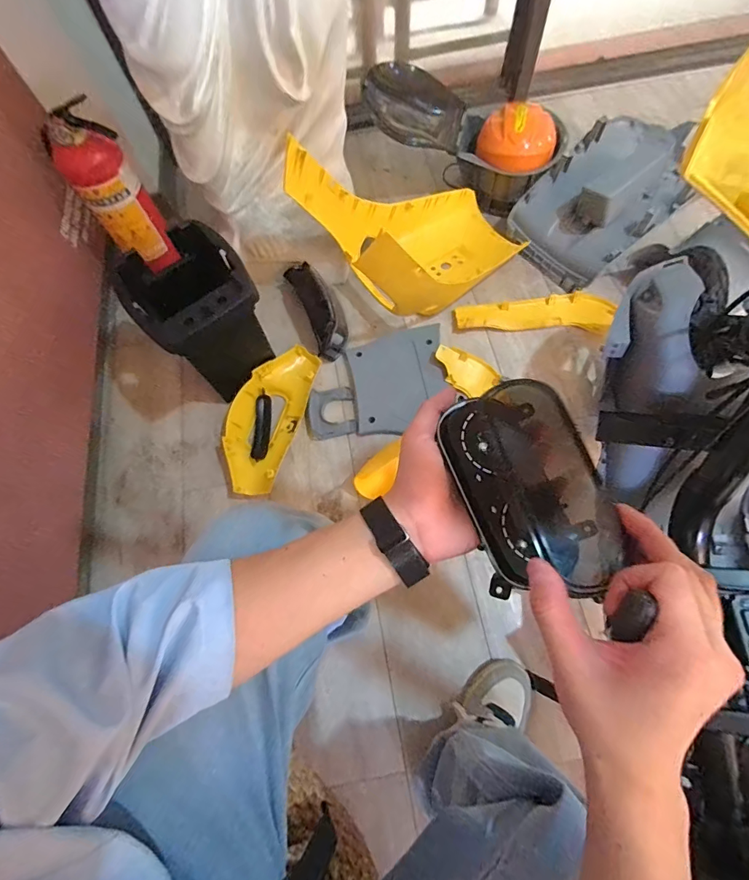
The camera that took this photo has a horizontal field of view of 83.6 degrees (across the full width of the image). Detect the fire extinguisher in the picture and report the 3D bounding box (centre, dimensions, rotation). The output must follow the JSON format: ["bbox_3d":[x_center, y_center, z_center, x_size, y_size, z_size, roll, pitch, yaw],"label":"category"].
[{"bbox_3d":[-0.573,-0.539,0.934,0.124,0.328,0.111,-32,70,-9],"label":"fire extinguisher"}]

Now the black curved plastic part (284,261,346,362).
[{"bbox_3d":[-0.141,-0.345,1.062,0.099,0.106,0.271,-21,70,-6],"label":"black curved plastic part"}]

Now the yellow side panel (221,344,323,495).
[{"bbox_3d":[-0.253,-0.057,0.990,0.155,0.056,0.362,17,71,9],"label":"yellow side panel"}]

